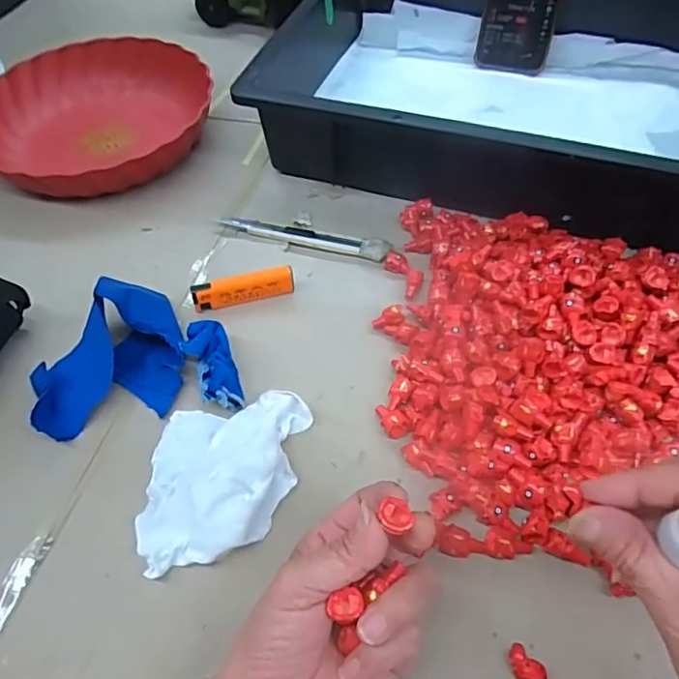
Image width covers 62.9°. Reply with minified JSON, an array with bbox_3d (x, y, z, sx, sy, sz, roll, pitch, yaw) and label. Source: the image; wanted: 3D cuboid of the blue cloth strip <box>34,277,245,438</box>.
[{"bbox_3d":[-0.150,0.008,0.396,0.150,0.053,0.105,-8,56,-2],"label":"blue cloth strip"}]

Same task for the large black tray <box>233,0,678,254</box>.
[{"bbox_3d":[0.169,-0.247,0.535,0.443,0.090,0.308,16,58,13],"label":"large black tray"}]

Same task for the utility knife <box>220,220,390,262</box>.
[{"bbox_3d":[-0.031,-0.091,0.492,0.154,0.010,0.021,13,57,12],"label":"utility knife"}]

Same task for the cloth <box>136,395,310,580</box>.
[{"bbox_3d":[-0.075,0.084,0.352,0.096,0.032,0.114,1,56,4],"label":"cloth"}]

